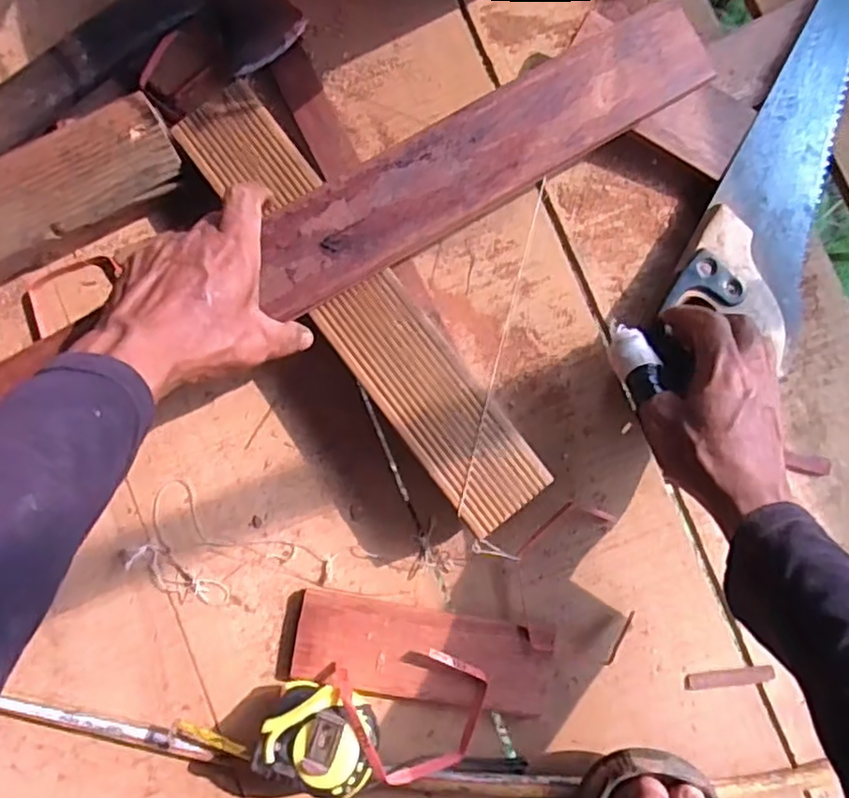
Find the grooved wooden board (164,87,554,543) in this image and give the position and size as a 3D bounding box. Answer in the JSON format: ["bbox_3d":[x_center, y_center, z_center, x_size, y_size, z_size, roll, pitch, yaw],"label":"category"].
[{"bbox_3d":[-0.049,-0.073,0.462,0.066,0.020,0.372,-37,86,-3],"label":"grooved wooden board"}]

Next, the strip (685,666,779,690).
[{"bbox_3d":[0.231,0.211,0.488,0.065,0.007,0.012,-8,85,-1],"label":"strip"}]

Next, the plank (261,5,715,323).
[{"bbox_3d":[0.039,-0.164,0.440,0.335,0.013,0.066,-30,86,-4],"label":"plank"}]

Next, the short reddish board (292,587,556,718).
[{"bbox_3d":[0.000,0.190,0.482,0.188,0.019,0.065,8,85,0],"label":"short reddish board"}]

